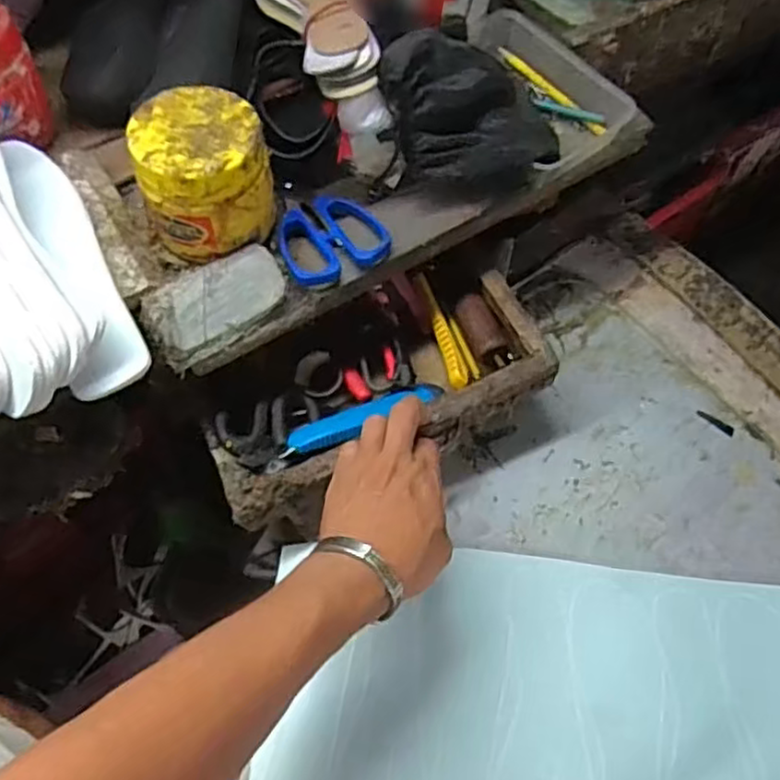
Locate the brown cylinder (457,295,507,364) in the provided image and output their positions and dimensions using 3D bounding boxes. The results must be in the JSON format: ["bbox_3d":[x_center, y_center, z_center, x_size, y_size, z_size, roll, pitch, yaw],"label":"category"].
[{"bbox_3d":[0.081,-0.055,0.631,0.025,0.023,0.067,-21,65,-14],"label":"brown cylinder"}]

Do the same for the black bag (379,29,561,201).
[{"bbox_3d":[0.069,-0.226,0.567,0.153,0.103,0.101,-19,64,-13],"label":"black bag"}]

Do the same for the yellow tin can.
[{"bbox_3d":[-0.139,-0.160,0.528,0.098,0.086,0.089,-23,65,-15],"label":"yellow tin can"}]

